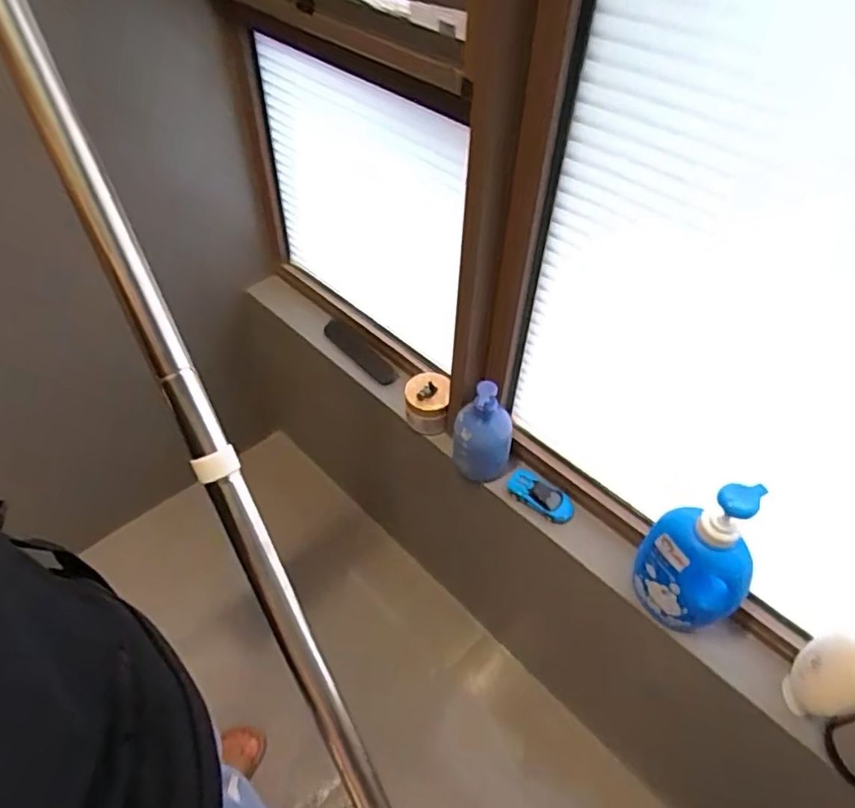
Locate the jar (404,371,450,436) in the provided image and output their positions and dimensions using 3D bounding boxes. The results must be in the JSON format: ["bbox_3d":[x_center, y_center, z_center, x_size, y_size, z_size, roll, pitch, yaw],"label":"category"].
[{"bbox_3d":[0.000,-0.001,1.052,0.074,0.090,0.070,2,49,-2],"label":"jar"}]

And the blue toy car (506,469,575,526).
[{"bbox_3d":[0.184,0.152,0.958,0.115,0.027,0.045,31,55,22],"label":"blue toy car"}]

